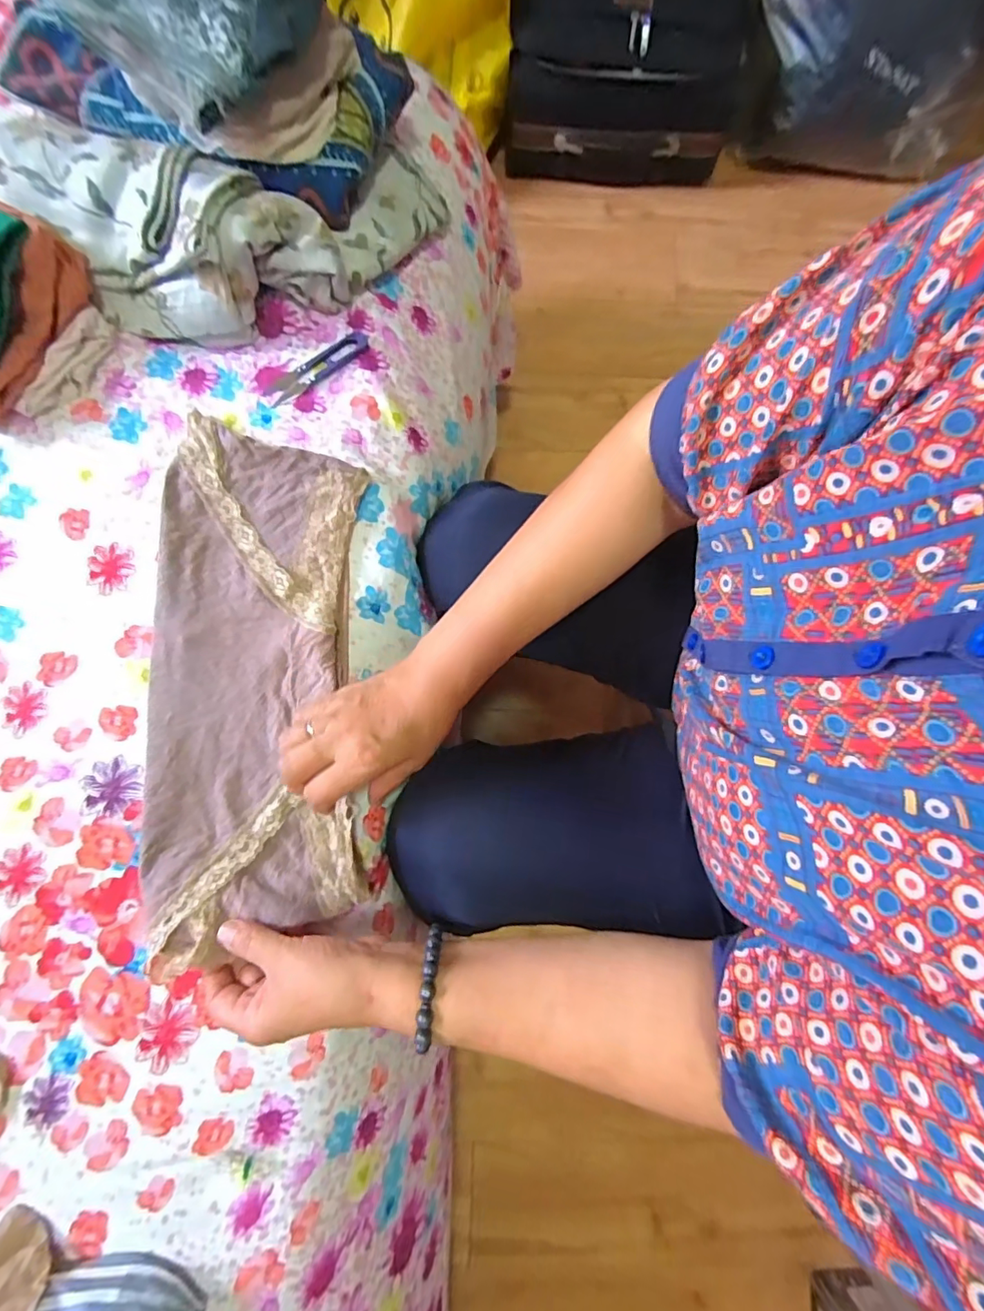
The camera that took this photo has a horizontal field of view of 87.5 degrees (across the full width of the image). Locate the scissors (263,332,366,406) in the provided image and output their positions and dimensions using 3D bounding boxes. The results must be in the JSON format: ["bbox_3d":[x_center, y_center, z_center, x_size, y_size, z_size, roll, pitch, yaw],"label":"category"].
[{"bbox_3d":[-0.153,-0.254,0.452,0.100,0.004,0.024,-36,86,-7],"label":"scissors"}]

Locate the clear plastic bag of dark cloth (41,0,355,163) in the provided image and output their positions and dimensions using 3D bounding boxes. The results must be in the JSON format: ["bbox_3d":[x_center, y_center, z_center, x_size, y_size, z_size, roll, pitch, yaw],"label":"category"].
[{"bbox_3d":[-0.200,-0.455,0.364,0.188,0.107,0.124,-15,84,-5],"label":"clear plastic bag of dark cloth"}]

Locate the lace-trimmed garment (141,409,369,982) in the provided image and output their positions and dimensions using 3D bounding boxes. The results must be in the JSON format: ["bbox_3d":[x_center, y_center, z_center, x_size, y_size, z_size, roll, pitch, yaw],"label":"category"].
[{"bbox_3d":[-0.189,0.013,0.399,0.157,0.033,0.384,-1,81,-7],"label":"lace-trimmed garment"}]

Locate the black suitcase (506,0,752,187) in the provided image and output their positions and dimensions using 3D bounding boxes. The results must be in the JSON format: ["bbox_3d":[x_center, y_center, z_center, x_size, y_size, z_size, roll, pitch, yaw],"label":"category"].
[{"bbox_3d":[0.242,-1.156,0.992,0.431,0.281,0.329,-1,83,-3],"label":"black suitcase"}]

